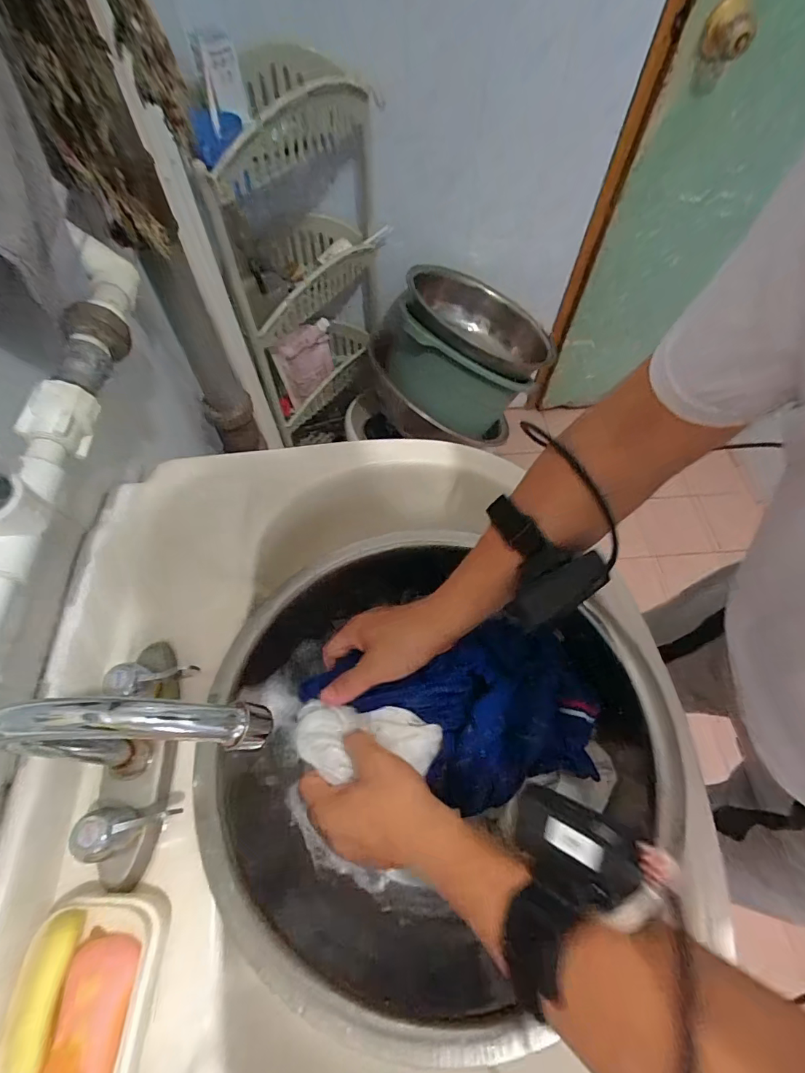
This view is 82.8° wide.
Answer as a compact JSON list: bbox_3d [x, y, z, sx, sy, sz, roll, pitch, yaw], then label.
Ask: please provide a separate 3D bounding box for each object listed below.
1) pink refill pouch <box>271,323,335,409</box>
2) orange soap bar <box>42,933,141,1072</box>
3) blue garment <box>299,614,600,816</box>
[{"bbox_3d":[-0.239,-0.429,1.139,0.041,0.204,0.155,36,67,17],"label":"pink refill pouch"},{"bbox_3d":[-0.188,0.299,0.270,0.040,0.020,0.092,9,53,-15],"label":"orange soap bar"},{"bbox_3d":[0.042,0.162,0.402,0.231,0.040,0.139,-12,62,-8],"label":"blue garment"}]

